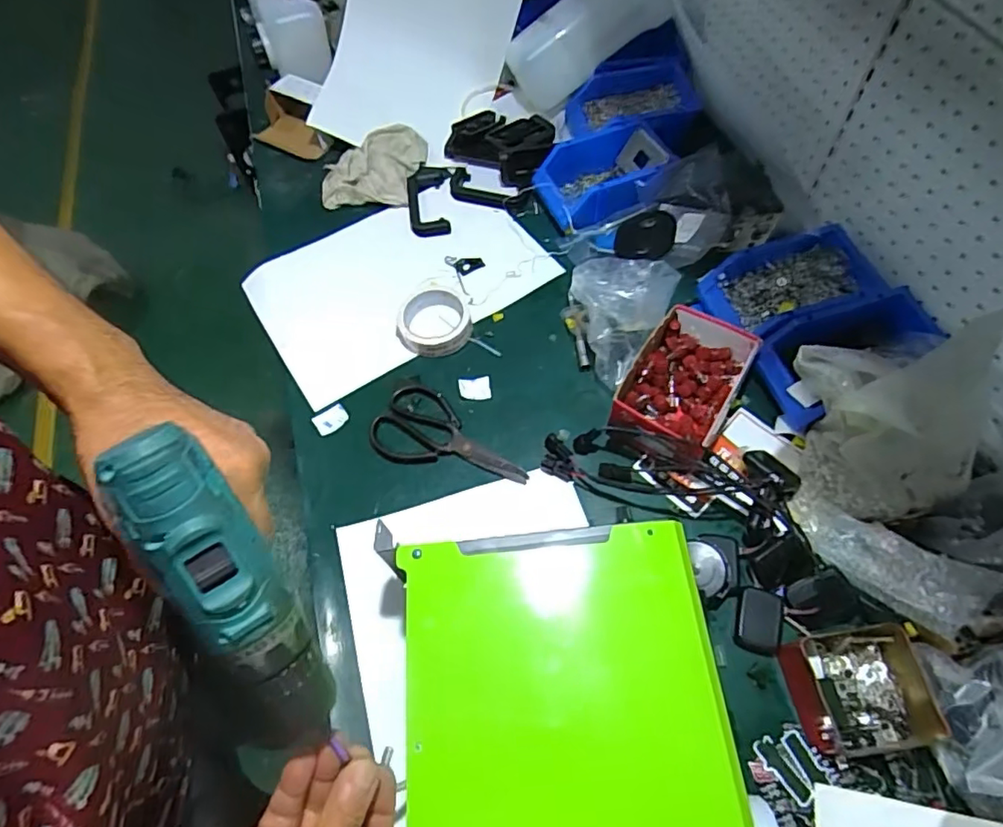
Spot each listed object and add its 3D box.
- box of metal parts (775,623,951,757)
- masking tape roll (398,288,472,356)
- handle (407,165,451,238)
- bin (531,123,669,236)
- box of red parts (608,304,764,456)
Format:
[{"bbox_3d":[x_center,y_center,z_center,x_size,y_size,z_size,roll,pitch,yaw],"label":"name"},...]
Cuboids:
[{"bbox_3d":[0.328,0.252,0.524,0.111,0.040,0.103,-8,61,-1],"label":"box of metal parts"},{"bbox_3d":[-0.087,-0.121,0.754,0.095,0.025,0.096,-1,61,3],"label":"masking tape roll"},{"bbox_3d":[-0.112,-0.324,0.878,0.066,0.018,0.147,-3,61,1],"label":"handle"},{"bbox_3d":[0.150,-0.342,0.842,0.179,0.068,0.125,-20,62,-8],"label":"bin"},{"bbox_3d":[0.212,-0.036,0.670,0.118,0.053,0.189,27,66,17],"label":"box of red parts"}]

